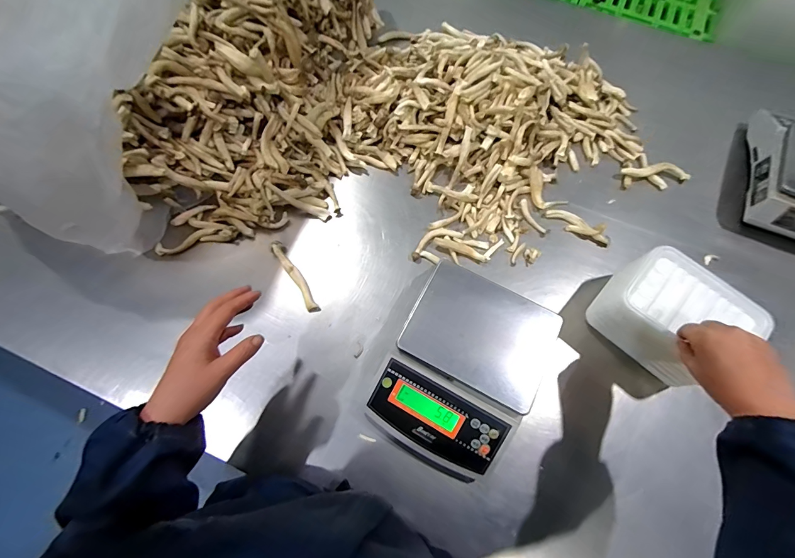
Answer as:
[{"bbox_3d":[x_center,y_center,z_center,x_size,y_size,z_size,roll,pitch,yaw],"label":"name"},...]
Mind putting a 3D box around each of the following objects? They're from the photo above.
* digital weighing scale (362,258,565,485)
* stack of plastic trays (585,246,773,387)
[{"bbox_3d":[0.083,0.125,0.488,0.179,0.095,0.237,27,72,8],"label":"digital weighing scale"},{"bbox_3d":[0.374,0.054,0.501,0.166,0.098,0.127,35,73,11],"label":"stack of plastic trays"}]

